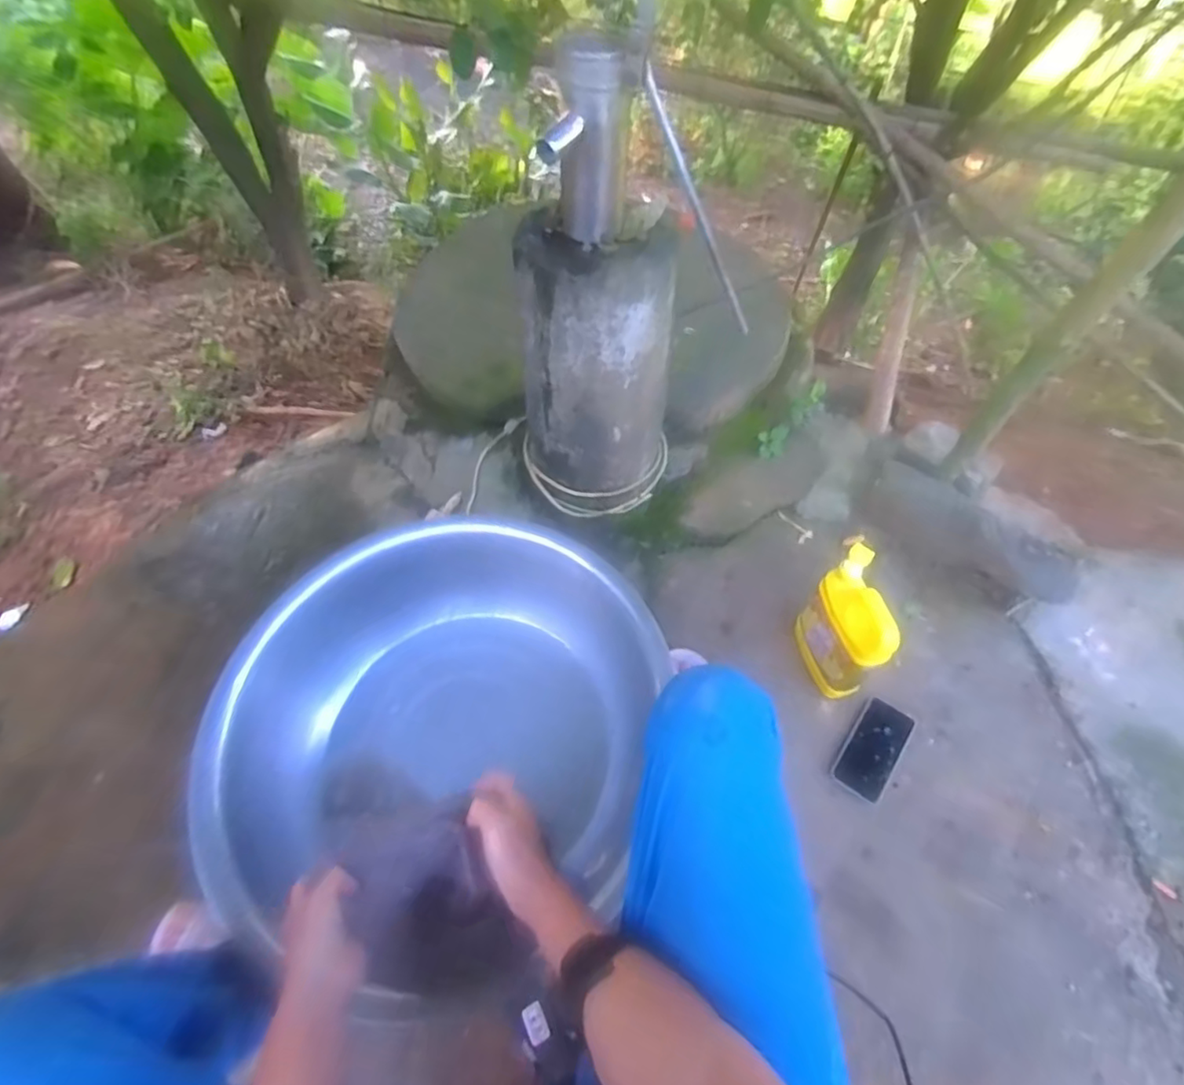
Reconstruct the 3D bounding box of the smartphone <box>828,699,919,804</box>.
[{"bbox_3d":[0.436,0.319,0.942,0.075,0.016,0.149,32,62,21],"label":"smartphone"}]

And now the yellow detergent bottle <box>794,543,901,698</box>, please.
[{"bbox_3d":[0.378,0.135,0.929,0.062,0.226,0.153,-10,55,-6],"label":"yellow detergent bottle"}]

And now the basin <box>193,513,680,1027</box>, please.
[{"bbox_3d":[-0.241,0.279,0.926,0.534,0.209,0.576,33,67,19],"label":"basin"}]

